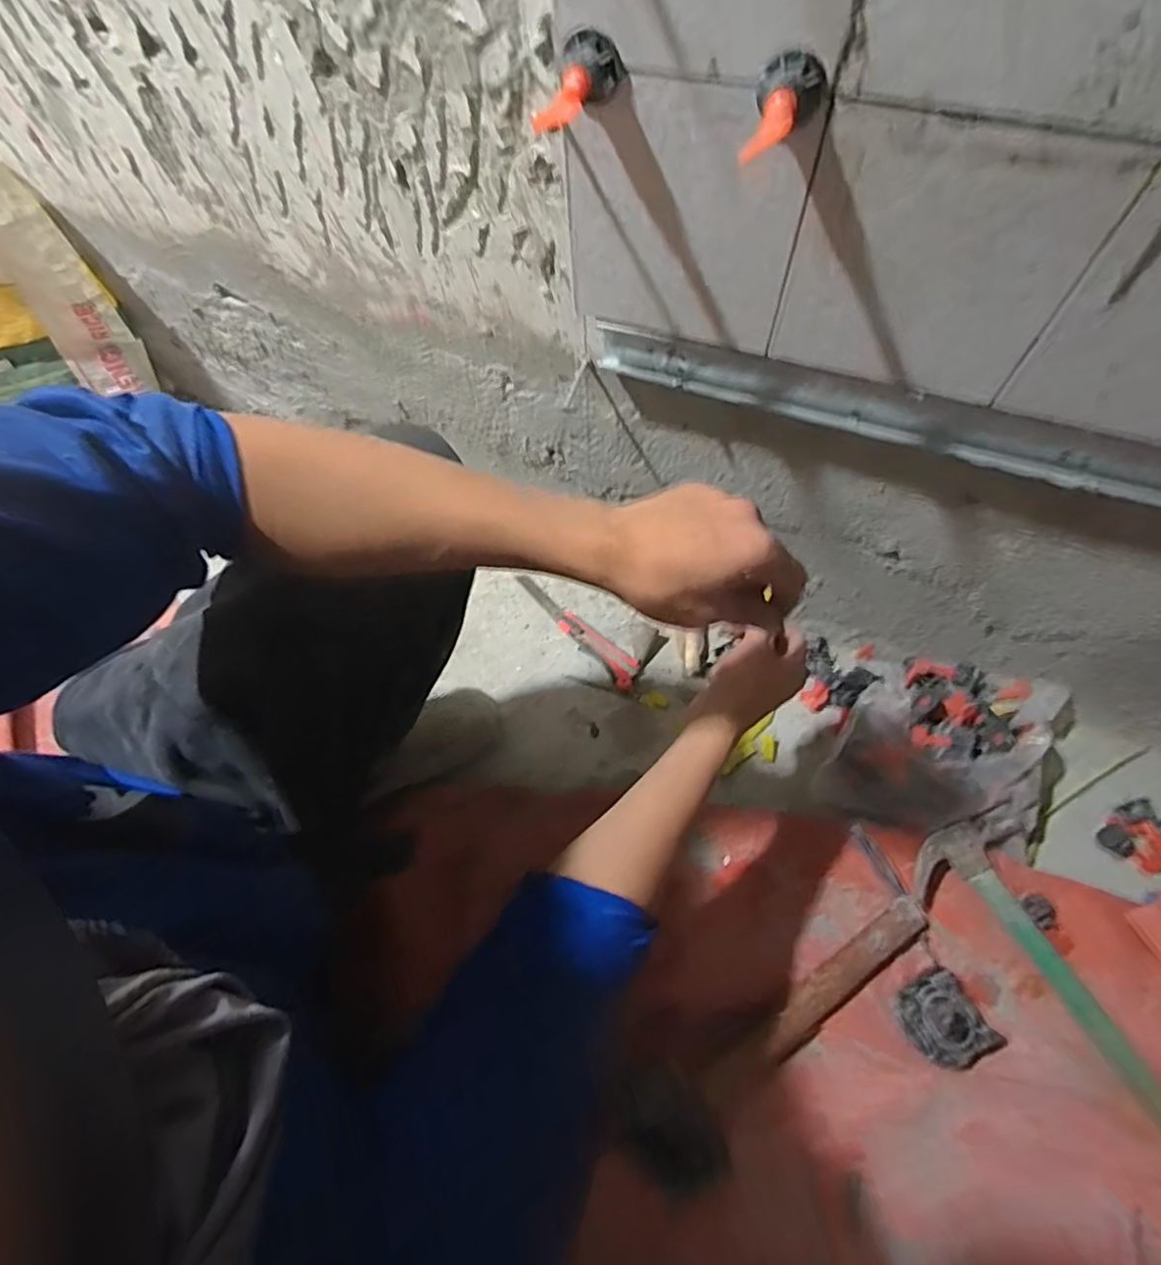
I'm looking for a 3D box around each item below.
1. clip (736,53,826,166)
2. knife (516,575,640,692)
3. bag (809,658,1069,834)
[{"bbox_3d":[0.097,-0.247,0.288,0.033,0.032,0.048,14,66,10],"label":"clip"},{"bbox_3d":[-0.003,-0.009,0.763,0.039,0.012,0.211,-38,68,-14],"label":"knife"},{"bbox_3d":[0.381,0.118,0.633,0.228,0.063,0.192,13,66,9],"label":"bag"}]

